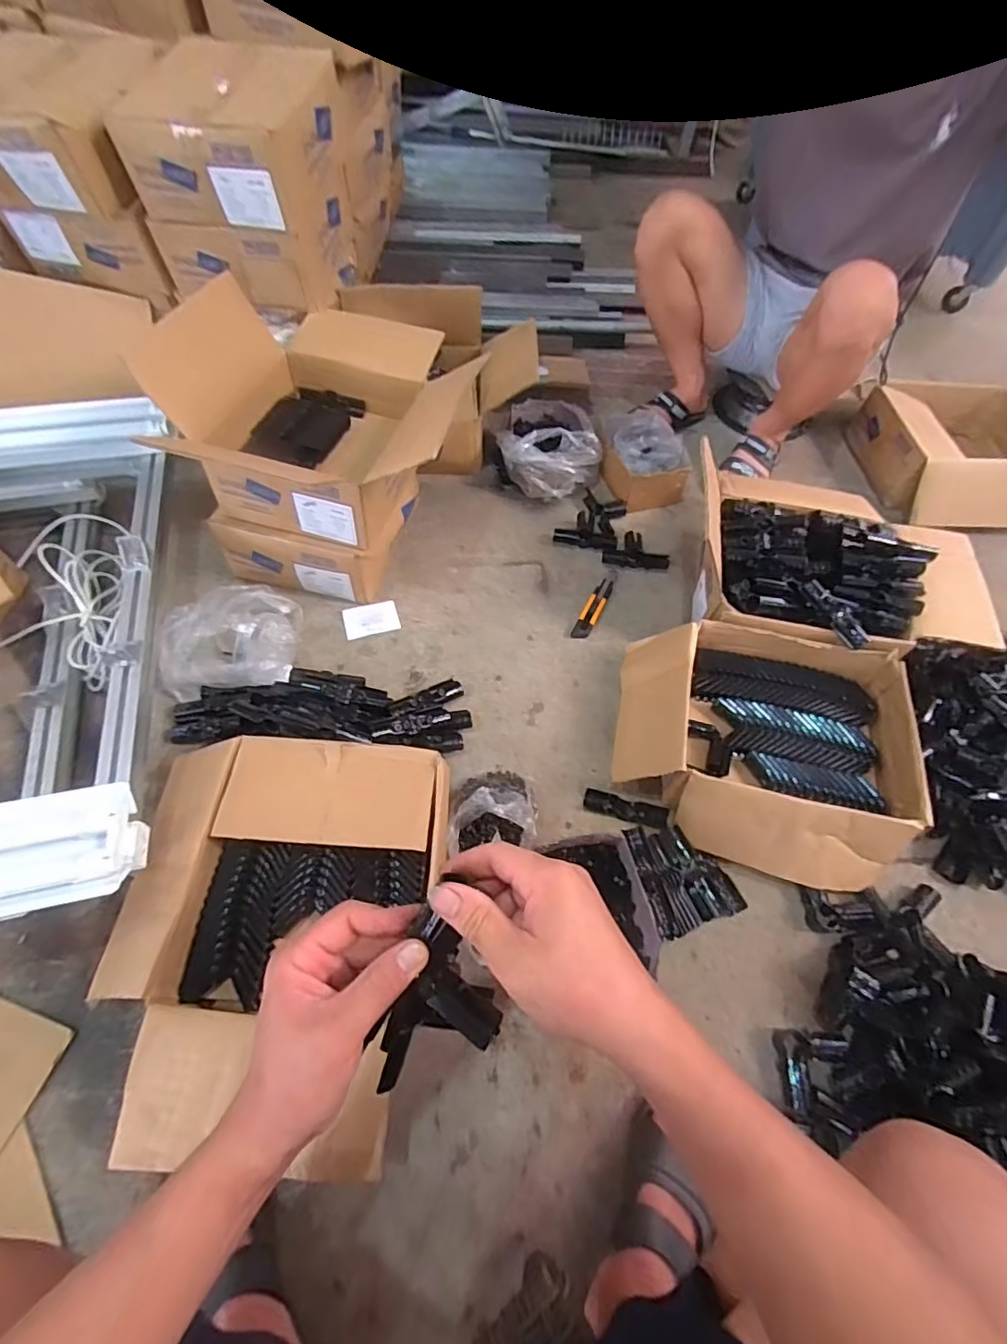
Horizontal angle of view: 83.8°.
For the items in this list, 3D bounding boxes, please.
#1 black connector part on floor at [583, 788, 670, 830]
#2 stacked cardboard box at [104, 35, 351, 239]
[{"bbox_3d":[0.184,0.206,0.846,0.123,0.011,0.036,15,59,7],"label":"black connector part on floor"},{"bbox_3d":[-0.476,-0.970,1.014,0.312,0.165,0.370,3,58,0],"label":"stacked cardboard box"}]

